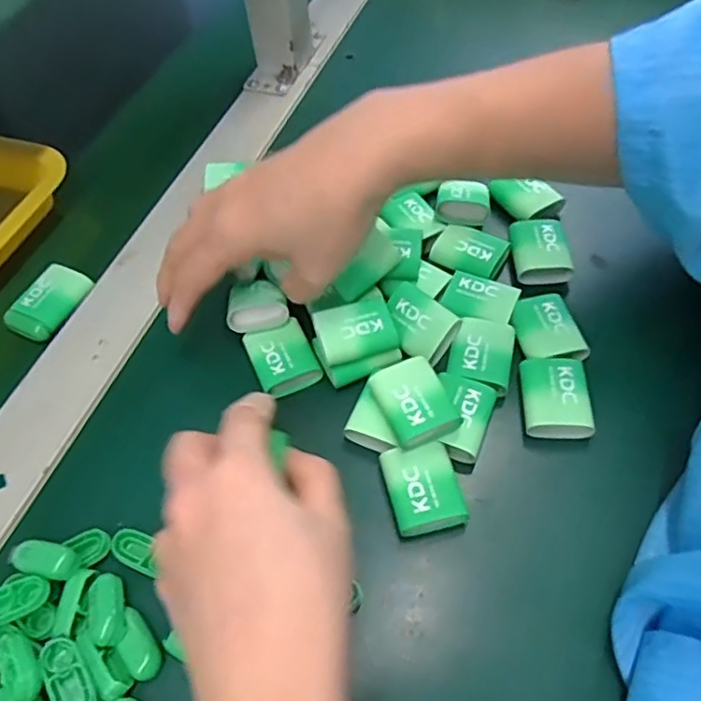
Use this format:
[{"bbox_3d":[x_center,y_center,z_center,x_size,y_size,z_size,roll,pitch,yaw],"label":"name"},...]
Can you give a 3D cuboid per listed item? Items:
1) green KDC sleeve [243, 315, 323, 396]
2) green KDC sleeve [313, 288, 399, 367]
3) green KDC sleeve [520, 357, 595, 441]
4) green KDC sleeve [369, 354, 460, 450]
[{"bbox_3d":[-0.039,0.005,0.352,0.034,0.020,0.038,-23,57,-11],"label":"green KDC sleeve"},{"bbox_3d":[0.003,-0.011,0.343,0.042,0.017,0.037,-14,50,-8],"label":"green KDC sleeve"},{"bbox_3d":[0.111,0.028,0.332,0.035,0.021,0.044,0,56,5],"label":"green KDC sleeve"},{"bbox_3d":[0.033,0.028,0.315,0.034,0.017,0.045,-21,56,-9],"label":"green KDC sleeve"}]

